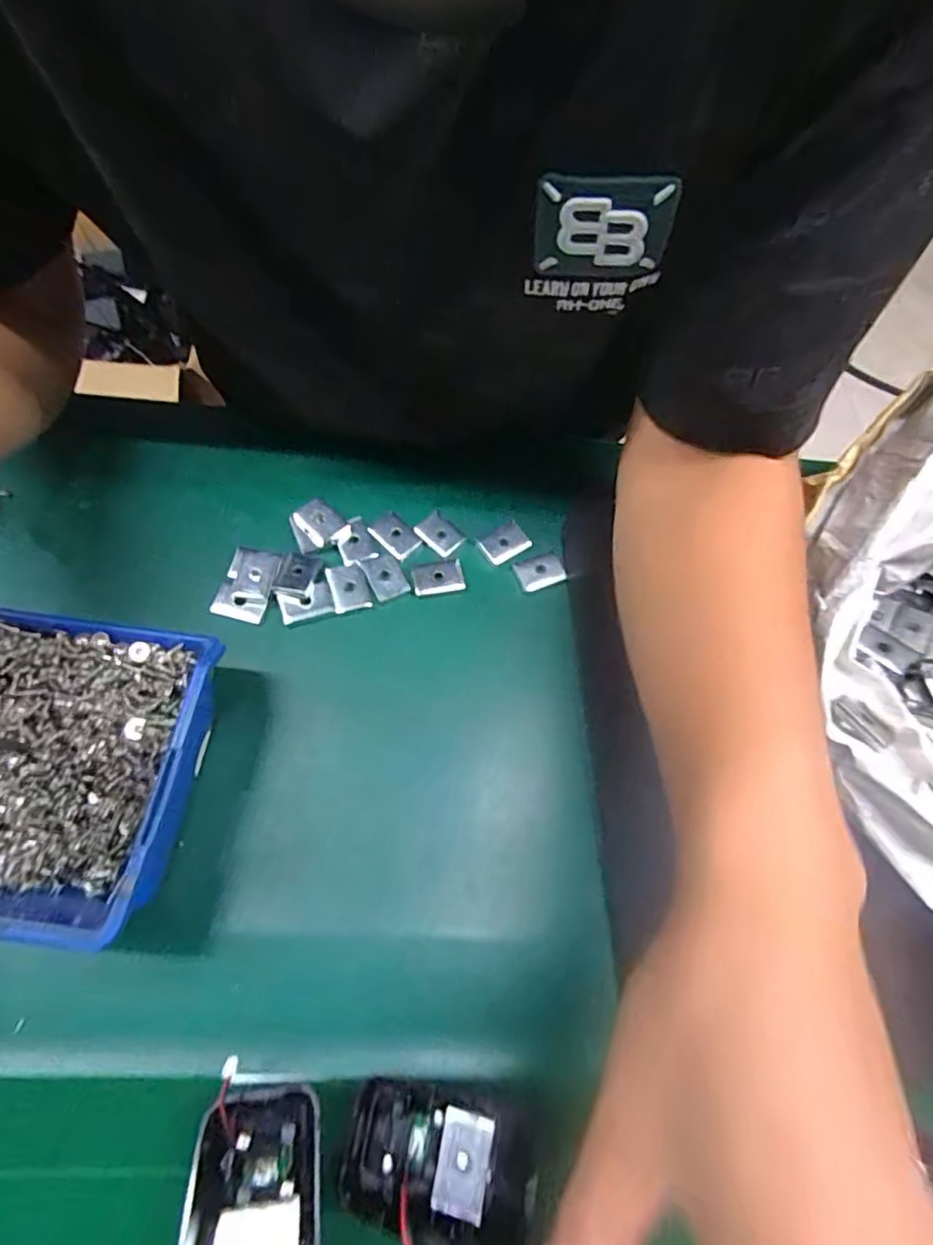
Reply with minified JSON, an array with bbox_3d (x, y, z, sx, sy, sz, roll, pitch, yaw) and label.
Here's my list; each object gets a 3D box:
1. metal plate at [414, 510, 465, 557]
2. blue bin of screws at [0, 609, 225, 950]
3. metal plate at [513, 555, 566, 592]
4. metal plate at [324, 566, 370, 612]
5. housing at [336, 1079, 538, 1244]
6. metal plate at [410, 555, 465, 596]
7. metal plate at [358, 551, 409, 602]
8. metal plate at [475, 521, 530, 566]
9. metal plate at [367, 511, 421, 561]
[{"bbox_3d":[-0.016,-0.053,0.334,0.026,0.004,0.020,41,66,12],"label":"metal plate"},{"bbox_3d":[-0.166,0.063,0.238,0.120,0.062,0.126,9,64,-3],"label":"blue bin of screws"},{"bbox_3d":[0.043,-0.030,0.331,0.026,0.004,0.019,-21,72,-5],"label":"metal plate"},{"bbox_3d":[-0.066,-0.020,0.315,0.020,0.004,0.027,-14,68,-14],"label":"metal plate"},{"bbox_3d":[-0.011,0.200,0.211,0.069,0.021,0.044,12,64,-2],"label":"housing"},{"bbox_3d":[-0.017,-0.026,0.326,0.029,0.006,0.022,-7,66,-11],"label":"metal plate"},{"bbox_3d":[-0.046,-0.027,0.320,0.021,0.004,0.028,-25,71,-18],"label":"metal plate"},{"bbox_3d":[0.022,-0.047,0.338,0.026,0.005,0.020,-30,72,-19],"label":"metal plate"},{"bbox_3d":[-0.041,-0.051,0.331,0.020,0.004,0.028,-38,75,-22],"label":"metal plate"}]

